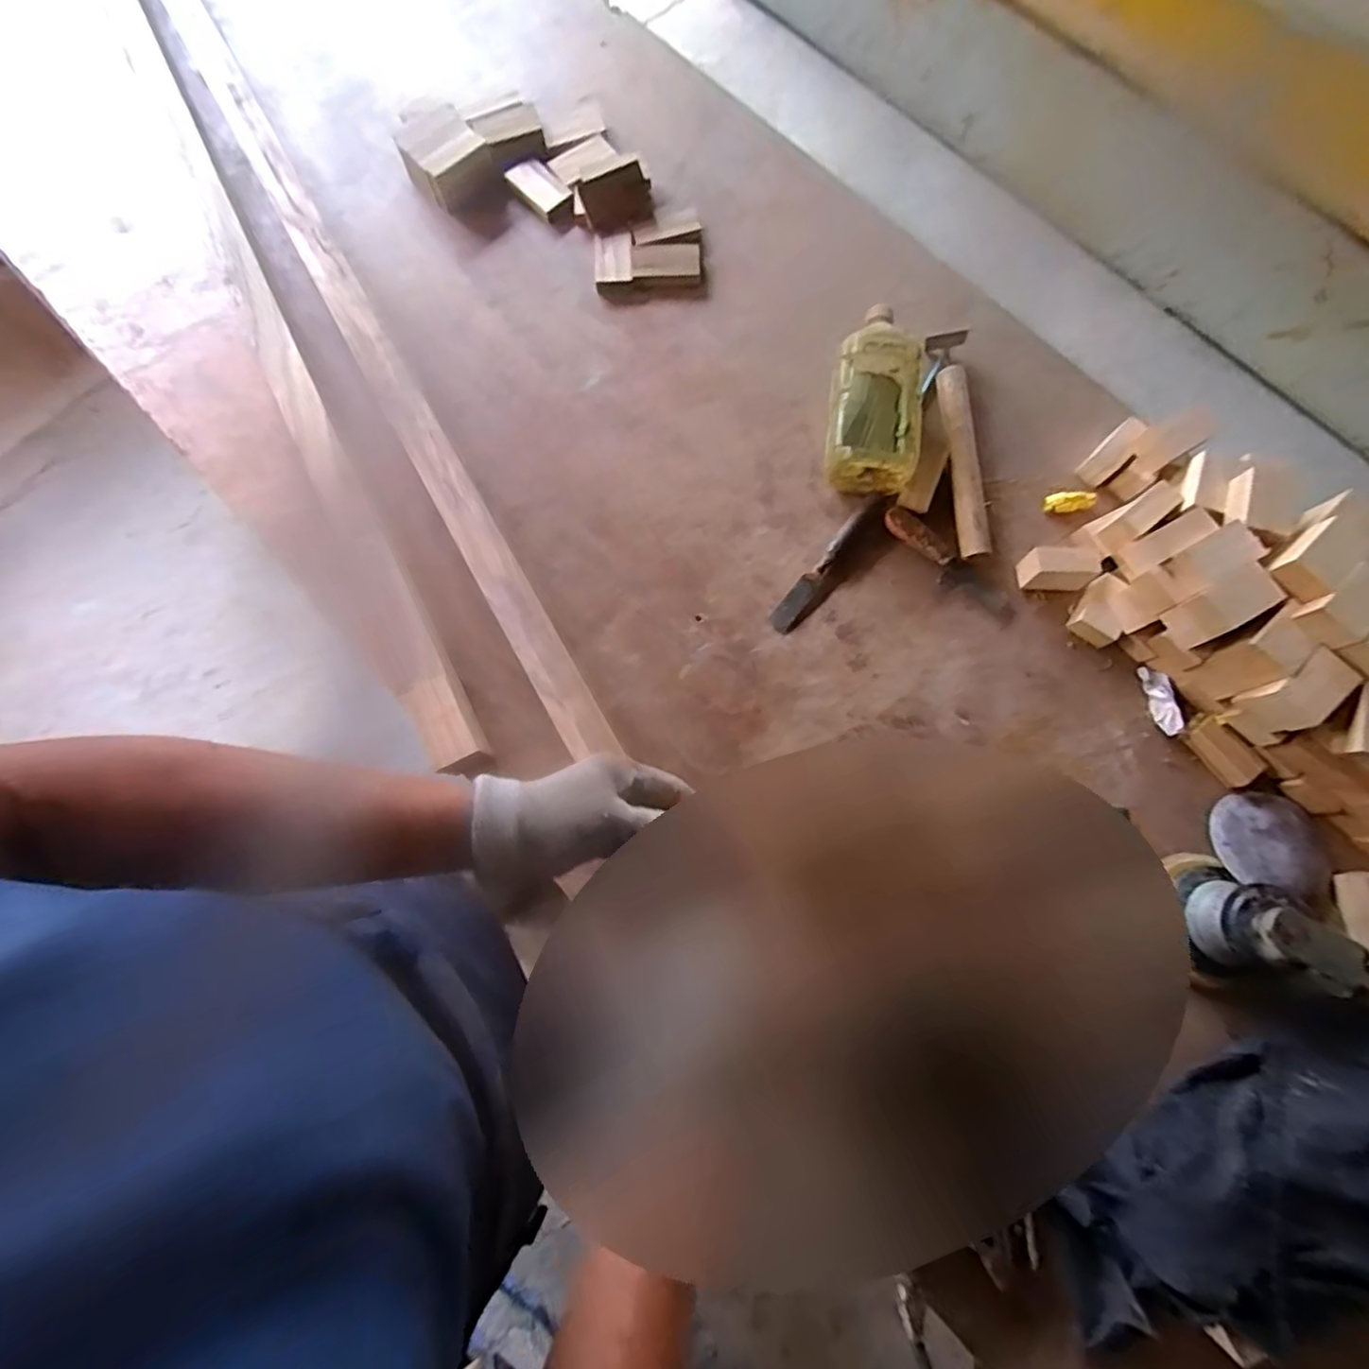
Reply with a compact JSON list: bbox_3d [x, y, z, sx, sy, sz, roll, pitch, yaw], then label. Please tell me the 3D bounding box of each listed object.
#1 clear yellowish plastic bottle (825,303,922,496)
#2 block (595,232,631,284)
[{"bbox_3d":[0.207,-0.315,0.685,0.094,0.072,0.203,4,78,2],"label":"clear yellowish plastic bottle"},{"bbox_3d":[-0.087,-0.522,0.773,0.046,0.016,0.066,-3,78,1],"label":"block"}]

